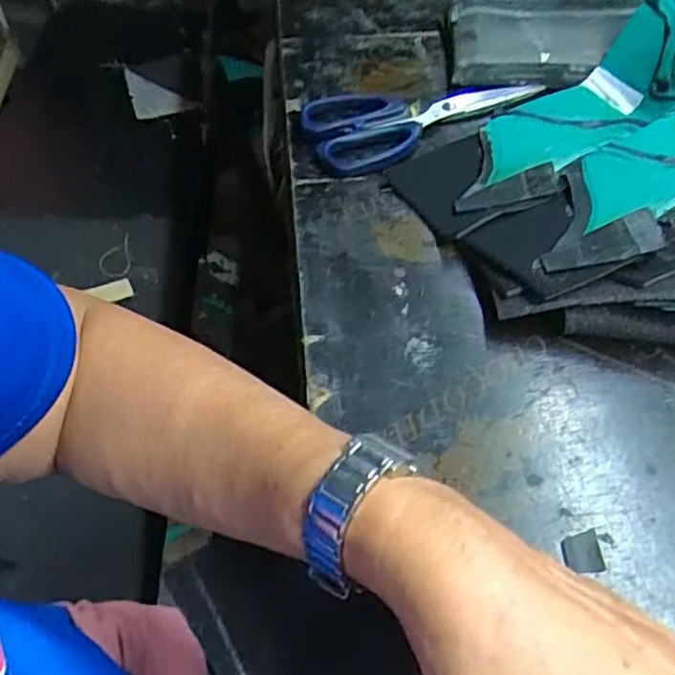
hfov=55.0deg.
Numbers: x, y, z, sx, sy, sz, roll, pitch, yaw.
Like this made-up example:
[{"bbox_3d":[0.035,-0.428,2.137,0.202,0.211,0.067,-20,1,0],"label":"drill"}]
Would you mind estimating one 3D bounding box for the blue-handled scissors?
[{"bbox_3d":[0.062,-0.163,0.474,0.172,0.017,0.075,-20,56,-13],"label":"blue-handled scissors"}]

